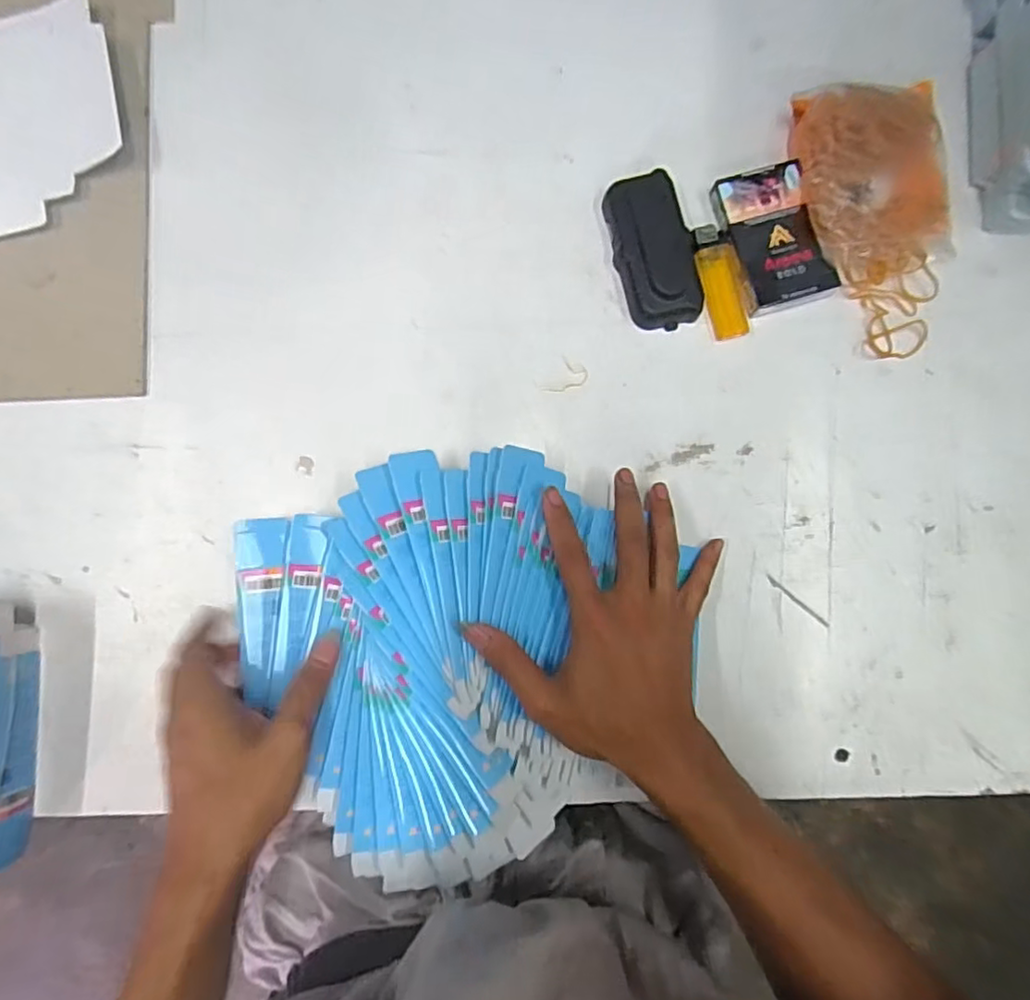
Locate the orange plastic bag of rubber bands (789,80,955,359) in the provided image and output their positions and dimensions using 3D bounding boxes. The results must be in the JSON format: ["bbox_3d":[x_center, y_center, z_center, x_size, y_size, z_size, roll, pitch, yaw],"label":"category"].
[{"bbox_3d":[0.253,-0.196,0.426,0.098,0.041,0.179,-7,84,0],"label":"orange plastic bag of rubber bands"}]

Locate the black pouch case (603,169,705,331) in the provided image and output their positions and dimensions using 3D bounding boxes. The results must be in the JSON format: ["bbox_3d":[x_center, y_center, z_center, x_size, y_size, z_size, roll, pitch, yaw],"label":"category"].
[{"bbox_3d":[0.098,-0.176,0.435,0.053,0.018,0.105,-17,84,-1],"label":"black pouch case"}]

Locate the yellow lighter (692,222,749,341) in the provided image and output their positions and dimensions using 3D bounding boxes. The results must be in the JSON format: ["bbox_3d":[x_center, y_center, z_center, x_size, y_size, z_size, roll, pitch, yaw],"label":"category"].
[{"bbox_3d":[0.146,-0.155,0.439,0.026,0.009,0.080,-13,84,-1],"label":"yellow lighter"}]

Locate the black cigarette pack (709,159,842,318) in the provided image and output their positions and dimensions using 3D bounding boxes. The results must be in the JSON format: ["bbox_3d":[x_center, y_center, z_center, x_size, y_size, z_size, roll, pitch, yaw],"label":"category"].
[{"bbox_3d":[0.182,-0.185,0.435,0.061,0.022,0.098,-16,84,-1],"label":"black cigarette pack"}]

